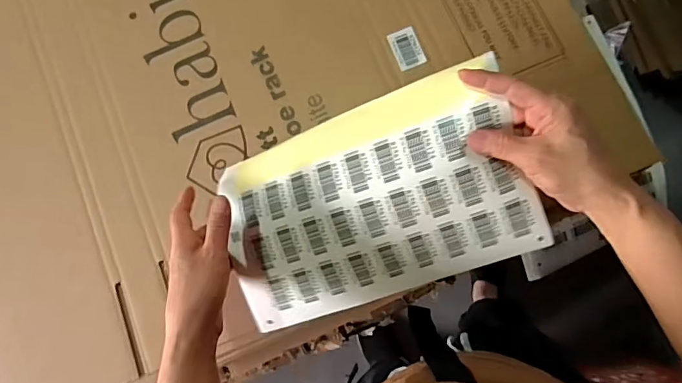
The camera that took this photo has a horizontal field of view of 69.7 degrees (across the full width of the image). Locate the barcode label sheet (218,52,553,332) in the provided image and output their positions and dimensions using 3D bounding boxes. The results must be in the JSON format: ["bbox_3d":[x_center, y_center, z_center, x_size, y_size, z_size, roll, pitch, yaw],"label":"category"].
[{"bbox_3d":[0.027,0.013,0.475,0.290,0.055,0.177,-20,99,17],"label":"barcode label sheet"}]

